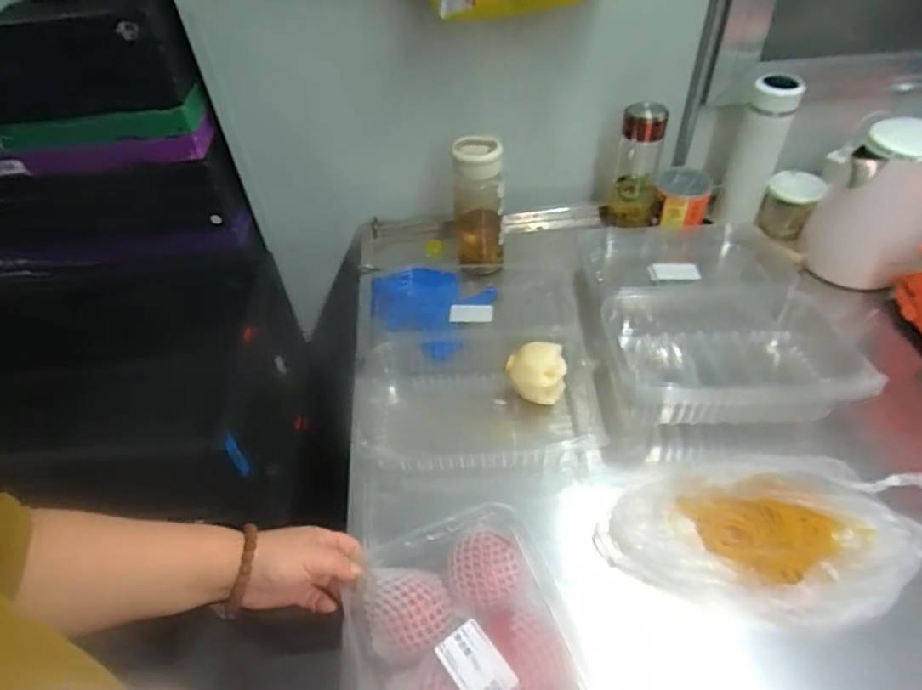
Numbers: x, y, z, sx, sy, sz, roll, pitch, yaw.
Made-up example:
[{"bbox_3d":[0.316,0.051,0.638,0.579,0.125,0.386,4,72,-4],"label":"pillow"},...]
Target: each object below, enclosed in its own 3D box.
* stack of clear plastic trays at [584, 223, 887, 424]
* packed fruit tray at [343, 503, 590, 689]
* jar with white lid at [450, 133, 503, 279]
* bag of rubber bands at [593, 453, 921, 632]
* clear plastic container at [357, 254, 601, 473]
[{"bbox_3d":[0.336,-0.039,0.768,0.288,0.112,0.362,-1,45,5],"label":"stack of clear plastic trays"},{"bbox_3d":[0.015,0.283,0.478,0.173,0.090,0.260,-18,46,-13],"label":"packed fruit tray"},{"bbox_3d":[0.024,-0.207,0.847,0.071,0.190,0.071,-3,45,3],"label":"jar with white lid"},{"bbox_3d":[0.310,0.191,0.566,0.338,0.045,0.159,-2,45,4],"label":"bag of rubber bands"},{"bbox_3d":[0.014,0.007,0.768,0.318,0.085,0.366,-3,45,3],"label":"clear plastic container"}]

